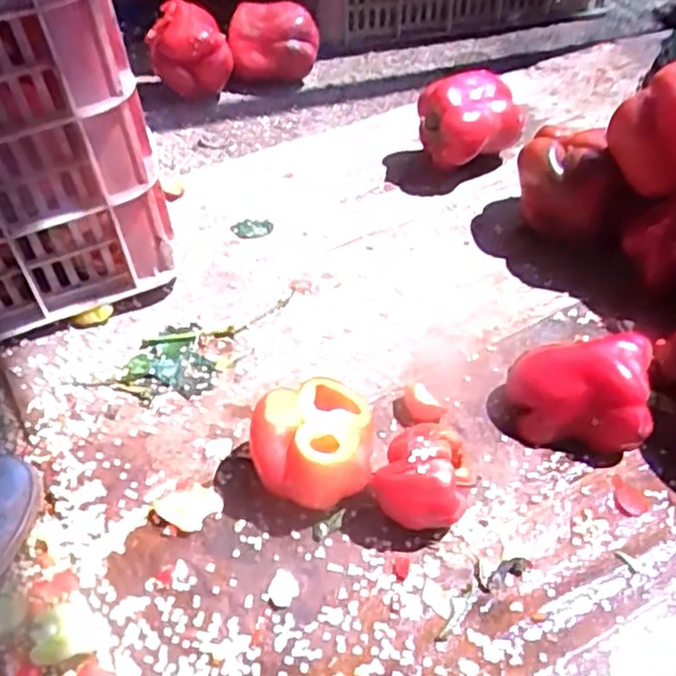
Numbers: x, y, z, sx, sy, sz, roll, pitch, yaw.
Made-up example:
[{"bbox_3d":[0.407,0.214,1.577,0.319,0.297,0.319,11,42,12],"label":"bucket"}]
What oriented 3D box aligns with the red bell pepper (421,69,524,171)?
[{"bbox_3d":[0.148,-0.234,0.796,0.115,0.093,0.106,1,47,3],"label":"red bell pepper"}]

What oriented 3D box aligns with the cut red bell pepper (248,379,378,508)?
[{"bbox_3d":[-0.019,0.079,0.514,0.086,0.070,0.082,-9,47,-6],"label":"cut red bell pepper"}]

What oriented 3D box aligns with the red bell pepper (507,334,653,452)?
[{"bbox_3d":[0.187,0.038,0.550,0.107,0.068,0.084,4,47,6],"label":"red bell pepper"}]

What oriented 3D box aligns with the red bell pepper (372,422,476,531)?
[{"bbox_3d":[0.061,0.099,0.496,0.061,0.062,0.063,-1,47,1],"label":"red bell pepper"}]

